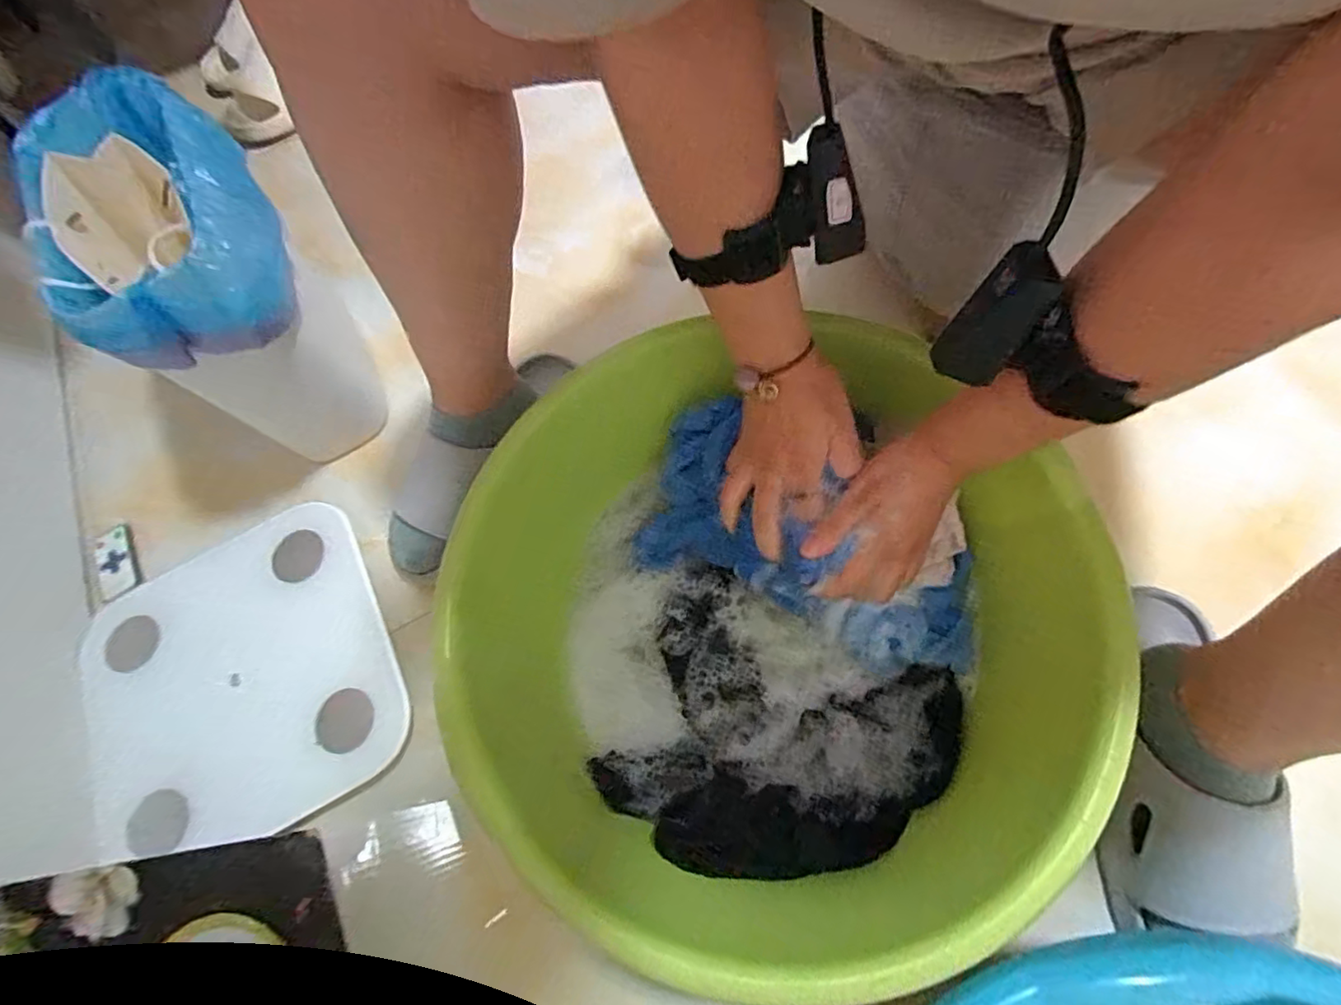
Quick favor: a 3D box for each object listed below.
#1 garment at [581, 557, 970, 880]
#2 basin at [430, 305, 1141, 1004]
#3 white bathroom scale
[{"bbox_3d":[0.081,0.190,0.486,0.245,0.044,0.213,25,74,16],"label":"garment"},{"bbox_3d":[0.059,0.103,0.465,0.406,0.159,0.412,-2,68,6],"label":"basin"},{"bbox_3d":[-0.414,0.163,0.571,0.267,0.029,0.282,-28,68,-4],"label":"white bathroom scale"}]

